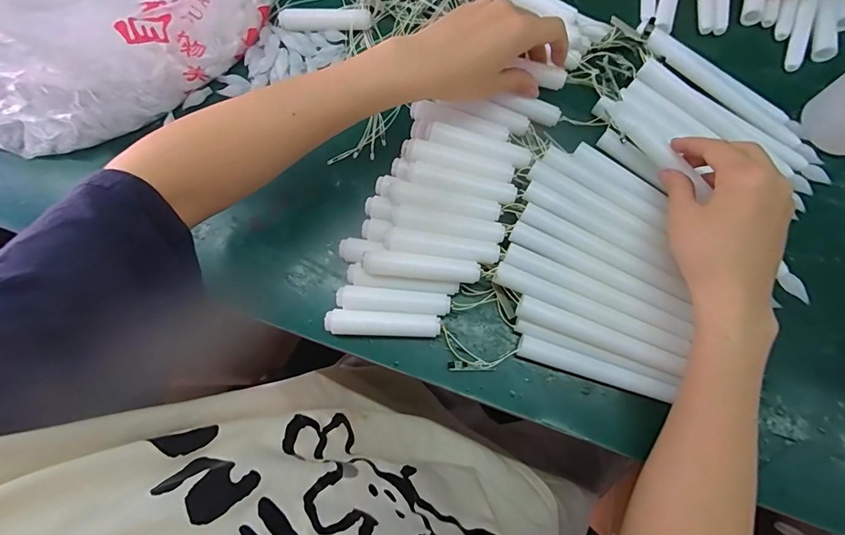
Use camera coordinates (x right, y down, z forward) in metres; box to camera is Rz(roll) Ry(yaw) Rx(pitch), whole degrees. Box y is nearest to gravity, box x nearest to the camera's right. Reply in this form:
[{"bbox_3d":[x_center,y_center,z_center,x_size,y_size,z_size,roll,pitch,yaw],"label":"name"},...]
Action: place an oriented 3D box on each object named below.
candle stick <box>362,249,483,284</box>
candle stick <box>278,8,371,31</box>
[{"bbox_3d":[-0.001,0.001,0.326,0.089,0.018,0.019,6,76,4],"label":"candle stick"},{"bbox_3d":[-0.098,-0.250,0.419,0.091,0.012,0.018,-3,75,1],"label":"candle stick"}]

